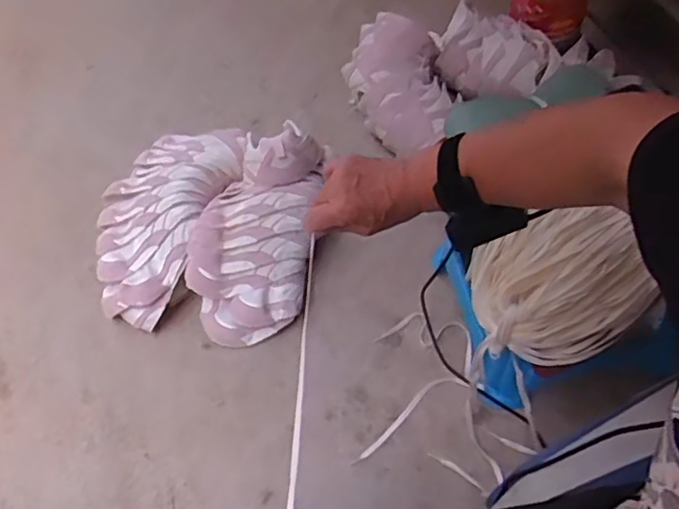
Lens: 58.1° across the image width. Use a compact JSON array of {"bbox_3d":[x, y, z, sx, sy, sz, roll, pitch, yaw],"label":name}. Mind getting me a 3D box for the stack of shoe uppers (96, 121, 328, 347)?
[{"bbox_3d":[-0.320,-0.066,1.112,0.204,0.123,0.382,15,58,15],"label":"stack of shoe uppers"}]

